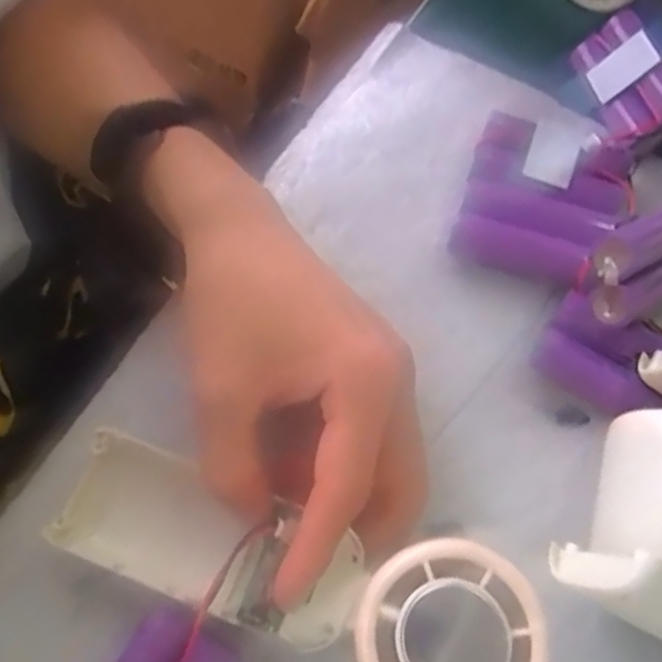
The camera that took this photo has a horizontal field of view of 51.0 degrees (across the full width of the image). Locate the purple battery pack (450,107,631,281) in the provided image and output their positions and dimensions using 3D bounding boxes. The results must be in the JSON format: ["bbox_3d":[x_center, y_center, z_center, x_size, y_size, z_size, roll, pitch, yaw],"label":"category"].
[{"bbox_3d":[0.092,-0.056,0.302,0.065,0.020,0.070,19,66,5],"label":"purple battery pack"}]

